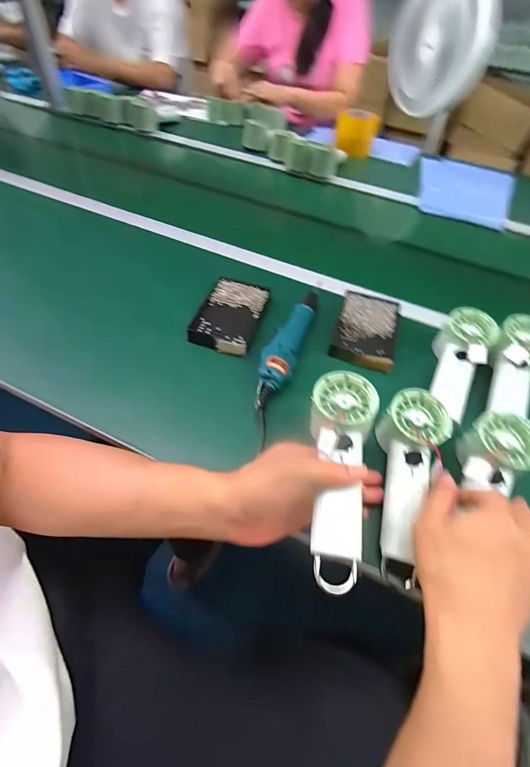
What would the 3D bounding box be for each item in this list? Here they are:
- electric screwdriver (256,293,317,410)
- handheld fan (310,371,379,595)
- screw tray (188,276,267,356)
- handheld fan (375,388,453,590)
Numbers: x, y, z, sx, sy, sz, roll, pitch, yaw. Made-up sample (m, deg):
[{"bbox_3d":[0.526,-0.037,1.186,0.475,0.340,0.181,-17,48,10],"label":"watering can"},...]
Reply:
[{"bbox_3d":[0.031,-0.054,0.495,0.042,0.032,0.225,20,52,12],"label":"electric screwdriver"},{"bbox_3d":[0.071,0.079,0.334,0.063,0.040,0.199,10,56,3],"label":"handheld fan"},{"bbox_3d":[-0.054,-0.104,0.545,0.091,0.031,0.144,13,51,6],"label":"screw tray"},{"bbox_3d":[0.152,0.100,0.378,0.064,0.040,0.187,15,68,7],"label":"handheld fan"}]

